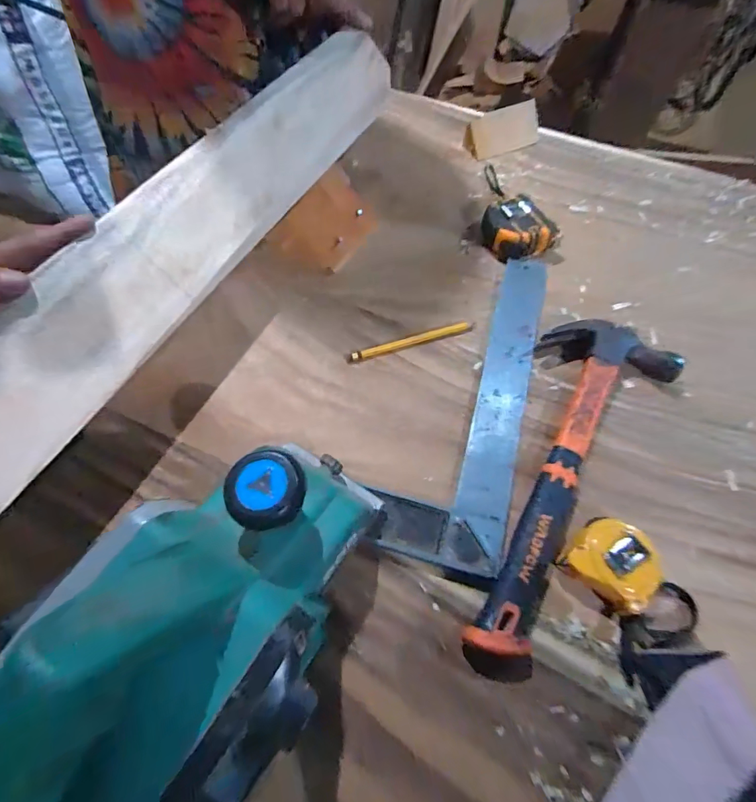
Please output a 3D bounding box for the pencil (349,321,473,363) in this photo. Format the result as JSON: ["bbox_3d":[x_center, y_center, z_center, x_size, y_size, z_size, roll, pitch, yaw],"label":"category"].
[{"bbox_3d":[0.036,-0.060,0.457,0.136,0.005,0.013,-16,63,-11],"label":"pencil"}]

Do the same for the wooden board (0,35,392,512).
[{"bbox_3d":[-0.182,-0.126,0.373,0.100,0.016,0.698,45,62,-26],"label":"wooden board"}]

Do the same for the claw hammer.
[{"bbox_3d":[0.146,0.053,0.382,0.114,0.027,0.326,33,65,15],"label":"claw hammer"}]

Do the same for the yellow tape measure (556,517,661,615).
[{"bbox_3d":[0.177,0.122,0.338,0.053,0.037,0.058,-41,70,-21],"label":"yellow tape measure"}]

